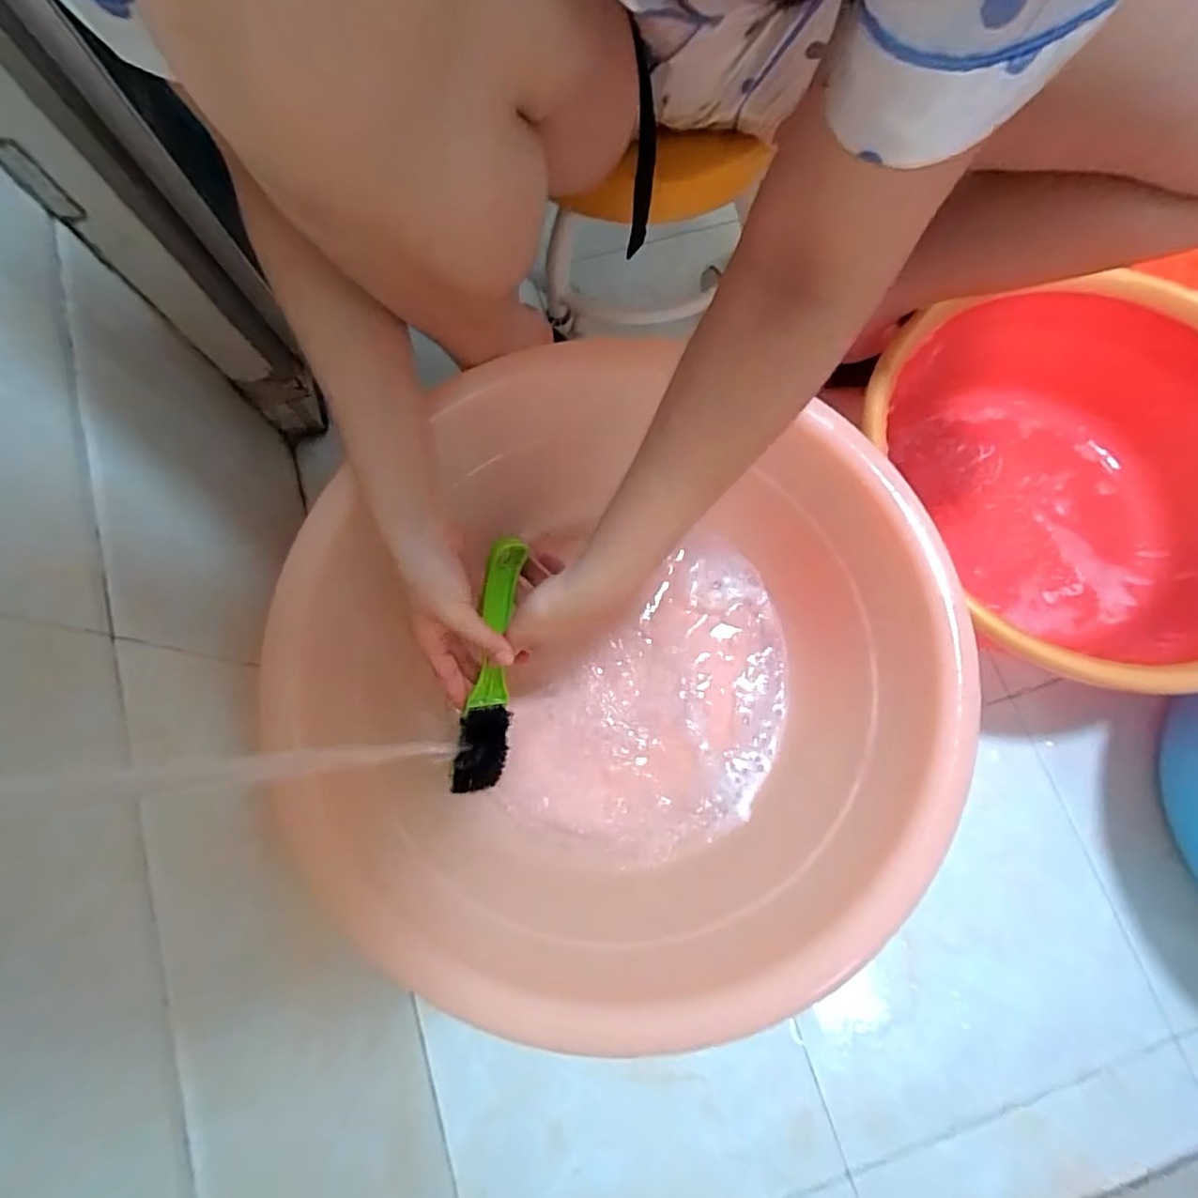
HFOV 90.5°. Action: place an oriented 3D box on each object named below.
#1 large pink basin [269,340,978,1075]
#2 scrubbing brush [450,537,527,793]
[{"bbox_3d":[0.008,0.065,0.474,0.440,0.187,0.430,-1,76,2],"label":"large pink basin"},{"bbox_3d":[-0.088,0.060,0.480,0.040,0.027,0.226,10,108,1],"label":"scrubbing brush"}]

